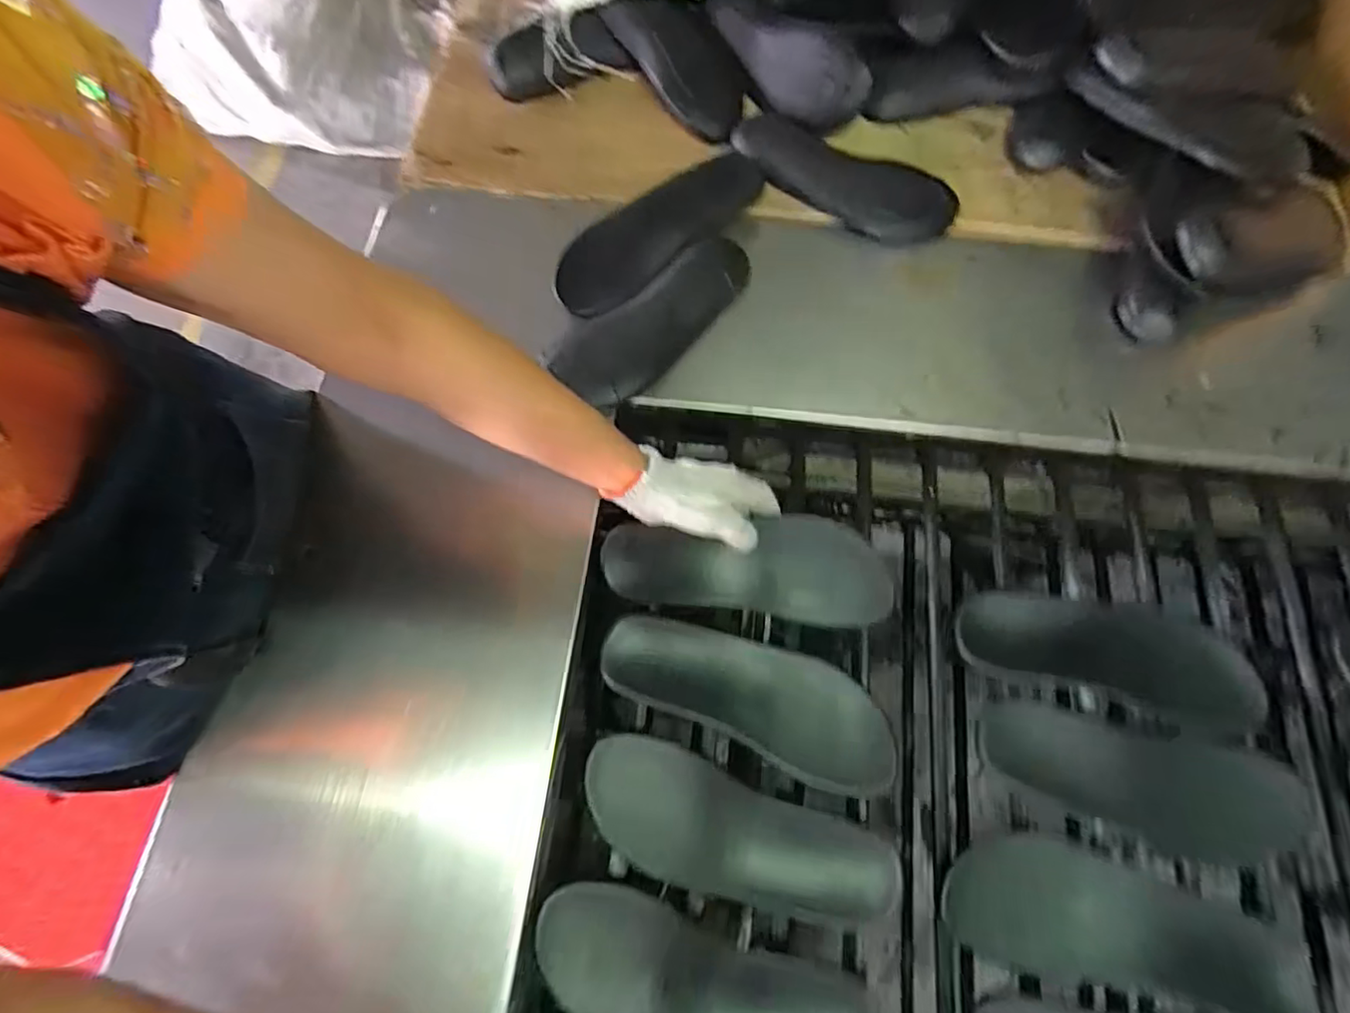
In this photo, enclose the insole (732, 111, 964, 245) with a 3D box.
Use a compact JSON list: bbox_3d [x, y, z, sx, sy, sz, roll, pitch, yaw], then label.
[{"bbox_3d":[0.179,-0.358,0.657,0.252,0.034,0.086,30,74,10],"label":"insole"}]

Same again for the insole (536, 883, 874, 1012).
[{"bbox_3d":[0.014,0.356,0.431,0.242,0.028,0.089,15,72,6],"label":"insole"}]

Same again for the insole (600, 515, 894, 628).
[{"bbox_3d":[0.064,0.056,0.533,0.249,0.050,0.090,4,71,-4],"label":"insole"}]

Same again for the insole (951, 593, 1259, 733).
[{"bbox_3d":[0.373,0.123,0.503,0.258,0.013,0.085,11,71,4],"label":"insole"}]

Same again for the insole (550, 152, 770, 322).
[{"bbox_3d":[-0.020,-0.298,0.632,0.254,0.023,0.094,-39,75,-12],"label":"insole"}]

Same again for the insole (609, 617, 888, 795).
[{"bbox_3d":[0.064,0.156,0.497,0.250,0.023,0.087,20,72,7],"label":"insole"}]

